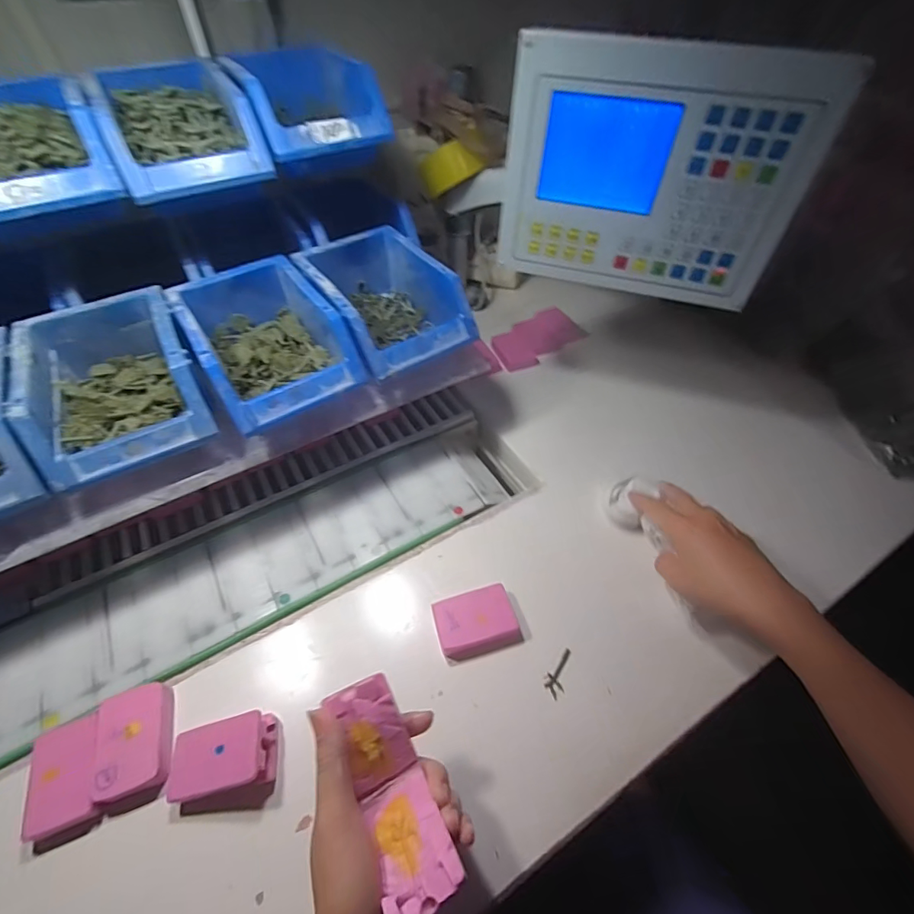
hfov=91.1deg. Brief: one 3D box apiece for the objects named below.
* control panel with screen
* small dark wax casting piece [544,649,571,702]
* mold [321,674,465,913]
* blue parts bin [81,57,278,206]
[{"bbox_3d":[0.167,-0.247,0.400,0.247,0.178,0.045,15,52,12],"label":"control panel with screen"},{"bbox_3d":[0.087,0.185,0.386,0.016,0.005,0.042,18,52,15],"label":"small dark wax casting piece"},{"bbox_3d":[-0.041,0.201,0.279,0.039,0.038,0.117,-21,63,-17],"label":"mold"},{"bbox_3d":[-0.266,-0.318,0.429,0.121,0.070,0.159,-24,54,-19],"label":"blue parts bin"}]

